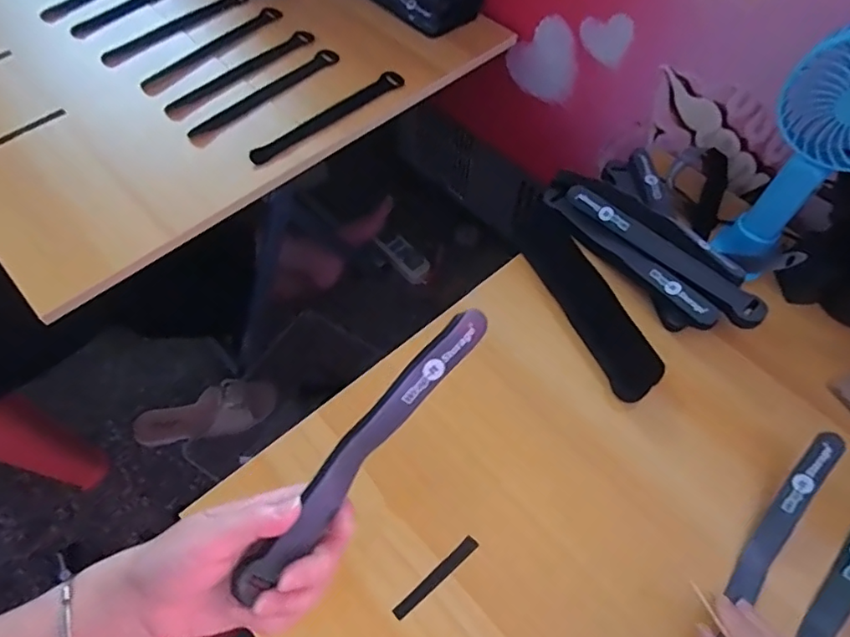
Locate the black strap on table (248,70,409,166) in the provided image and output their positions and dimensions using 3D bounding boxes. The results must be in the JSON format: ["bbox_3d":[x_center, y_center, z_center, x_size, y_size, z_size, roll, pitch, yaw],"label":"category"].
[{"bbox_3d":[-0.098,-0.216,0.571,0.024,0.005,0.202,42,65,12],"label":"black strap on table"}]

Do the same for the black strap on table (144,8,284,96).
[{"bbox_3d":[-0.249,-0.320,0.637,0.030,0.005,0.208,29,60,19],"label":"black strap on table"}]

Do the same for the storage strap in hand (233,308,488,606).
[{"bbox_3d":[-0.033,0.070,0.298,0.019,0.017,0.192,38,83,20],"label":"storage strap in hand"}]

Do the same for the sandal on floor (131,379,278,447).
[{"bbox_3d":[-0.371,0.159,0.900,0.244,0.053,0.079,-16,59,7],"label":"sandal on floor"}]

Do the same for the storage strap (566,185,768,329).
[{"bbox_3d":[0.213,-0.064,0.487,0.026,0.010,0.198,-37,66,-20],"label":"storage strap"}]

